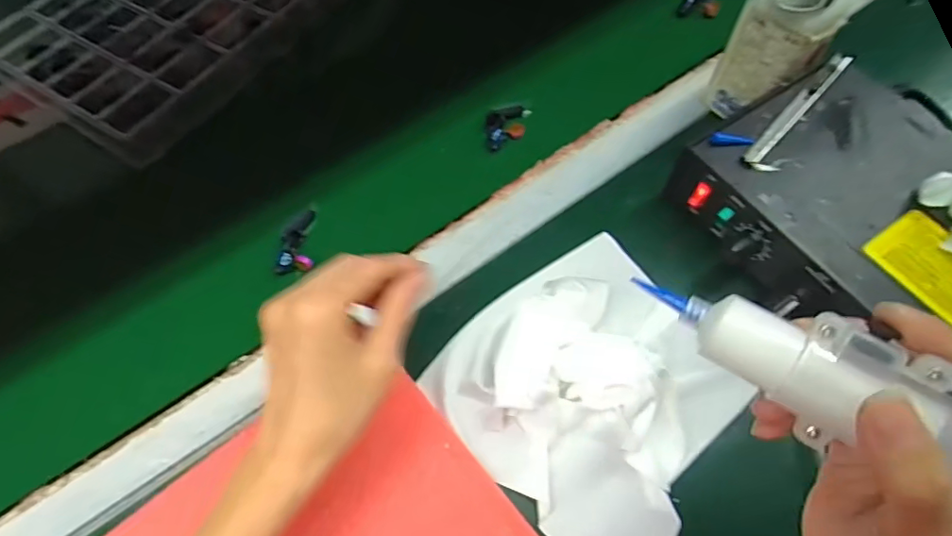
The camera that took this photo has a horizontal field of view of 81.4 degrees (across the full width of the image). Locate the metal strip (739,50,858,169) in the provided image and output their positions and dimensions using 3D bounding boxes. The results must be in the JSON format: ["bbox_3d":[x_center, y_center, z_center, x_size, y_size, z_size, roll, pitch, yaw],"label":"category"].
[{"bbox_3d":[0.220,-0.109,0.375,0.124,0.006,0.013,-42,66,-18],"label":"metal strip"}]

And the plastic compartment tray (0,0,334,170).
[{"bbox_3d":[-0.282,-0.243,0.524,0.226,0.030,0.292,25,65,18],"label":"plastic compartment tray"}]

